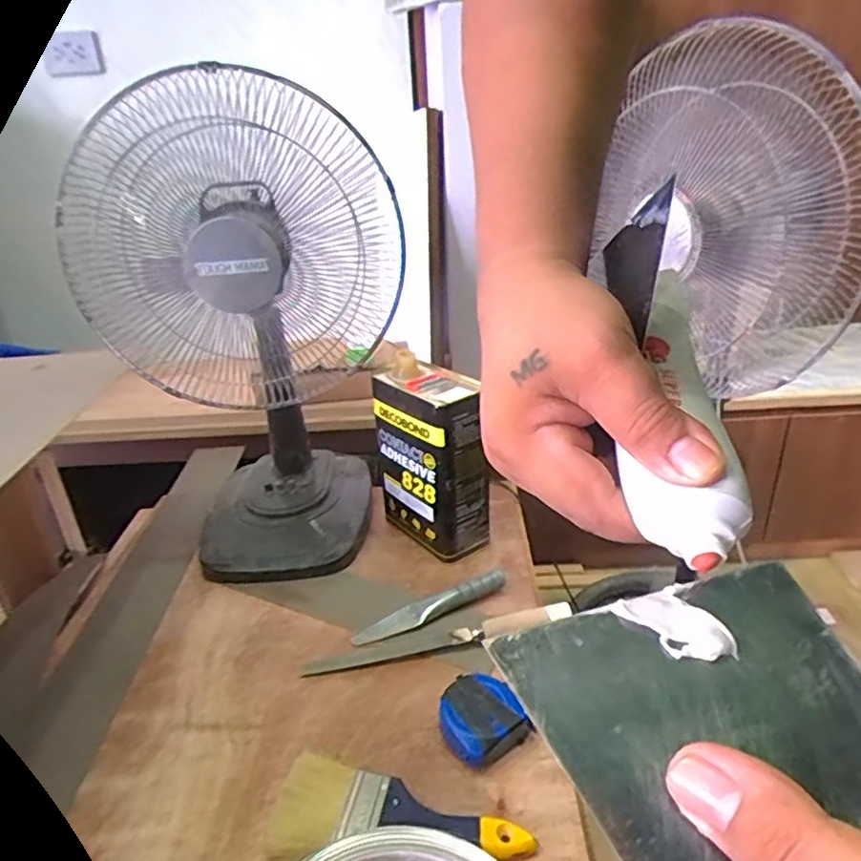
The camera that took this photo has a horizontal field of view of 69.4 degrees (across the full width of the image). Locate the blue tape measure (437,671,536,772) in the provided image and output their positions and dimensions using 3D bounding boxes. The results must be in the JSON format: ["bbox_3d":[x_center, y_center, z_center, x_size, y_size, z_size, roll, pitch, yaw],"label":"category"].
[{"bbox_3d":[0.049,0.281,0.611,0.081,0.043,0.069,-18,29,-27],"label":"blue tape measure"}]

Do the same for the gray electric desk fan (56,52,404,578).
[{"bbox_3d":[-0.253,-0.122,0.842,0.311,0.600,0.292,-24,32,-36],"label":"gray electric desk fan"}]

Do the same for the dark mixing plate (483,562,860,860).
[{"bbox_3d":[0.085,0.086,0.173,0.103,0.004,0.097,-11,41,-14],"label":"dark mixing plate"}]

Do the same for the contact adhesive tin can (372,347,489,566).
[{"bbox_3d":[0.004,0.038,0.871,0.094,0.237,0.155,-23,32,-34],"label":"contact adhesive tin can"}]

